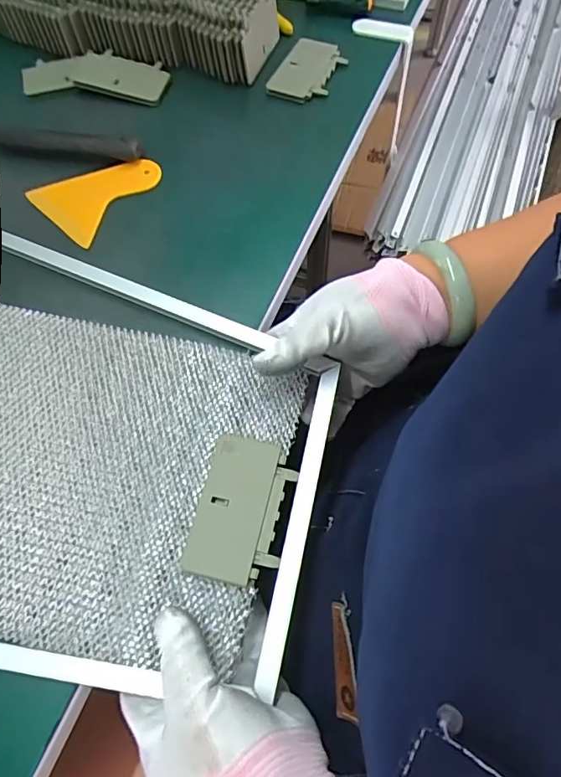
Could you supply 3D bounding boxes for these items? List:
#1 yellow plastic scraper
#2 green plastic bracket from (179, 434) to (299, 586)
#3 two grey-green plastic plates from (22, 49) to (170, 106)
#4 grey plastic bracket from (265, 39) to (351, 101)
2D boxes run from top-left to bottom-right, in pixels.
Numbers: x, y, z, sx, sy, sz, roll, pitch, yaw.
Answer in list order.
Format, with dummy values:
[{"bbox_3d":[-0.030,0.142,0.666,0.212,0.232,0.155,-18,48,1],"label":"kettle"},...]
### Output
[{"bbox_3d":[-0.153,-0.171,0.423,0.075,0.008,0.097,41,71,20],"label":"yellow plastic scraper"},{"bbox_3d":[-0.023,0.072,0.301,0.052,0.008,0.084,10,64,7],"label":"green plastic bracket"},{"bbox_3d":[-0.178,-0.305,0.478,0.140,0.007,0.069,1,63,3],"label":"two grey-green plastic plates"},{"bbox_3d":[0.027,-0.309,0.482,0.055,0.010,0.087,21,66,12],"label":"grey plastic bracket"}]

